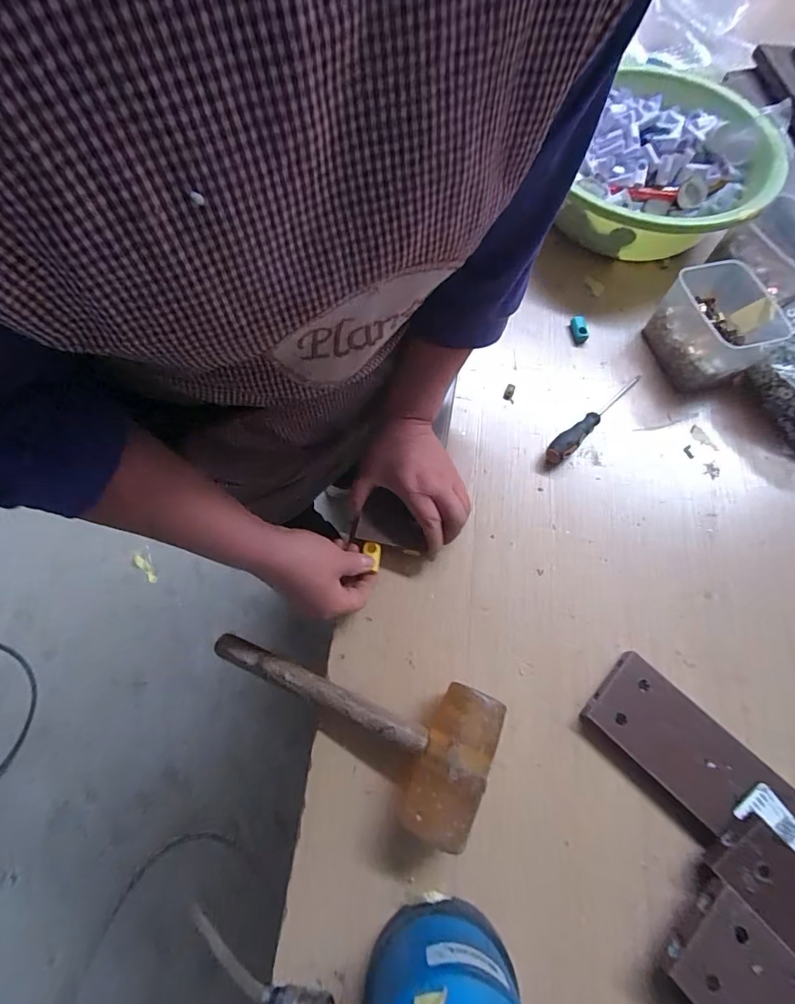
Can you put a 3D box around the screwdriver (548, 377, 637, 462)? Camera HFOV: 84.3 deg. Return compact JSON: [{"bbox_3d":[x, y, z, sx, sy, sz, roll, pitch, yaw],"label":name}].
[{"bbox_3d":[0.242,-0.103,0.532,0.177,0.023,0.023,-39,75,-16],"label":"screwdriver"}]

